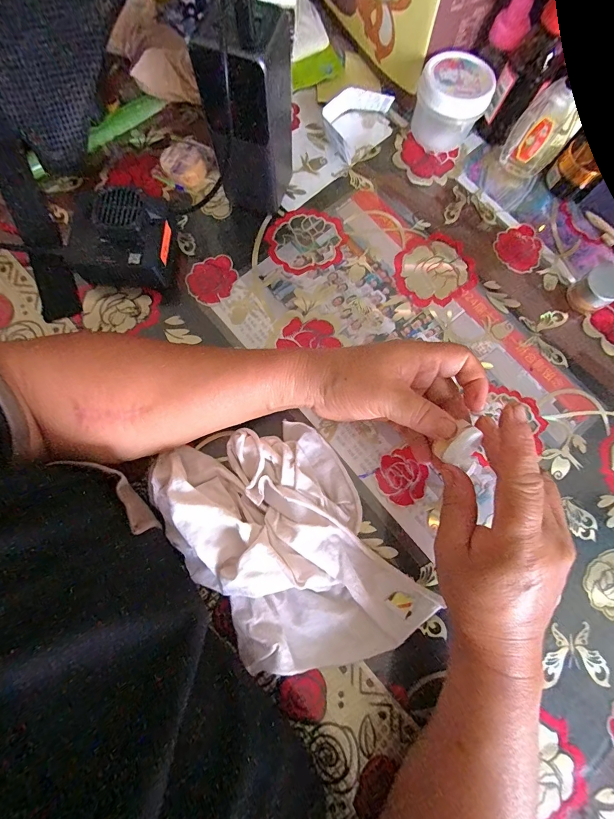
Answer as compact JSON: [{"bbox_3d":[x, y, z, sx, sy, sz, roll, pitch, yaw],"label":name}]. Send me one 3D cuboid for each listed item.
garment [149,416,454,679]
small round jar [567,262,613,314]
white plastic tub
[{"bbox_3d":[-0.018,0.098,0.254,0.140,0.044,0.212,-32,80,-8],"label":"garment"},{"bbox_3d":[0.263,-0.108,0.315,0.033,0.026,0.033,0,78,-1],"label":"small round jar"},{"bbox_3d":[0.139,-0.299,0.339,0.065,0.056,0.060,0,78,-1],"label":"white plastic tub"}]

